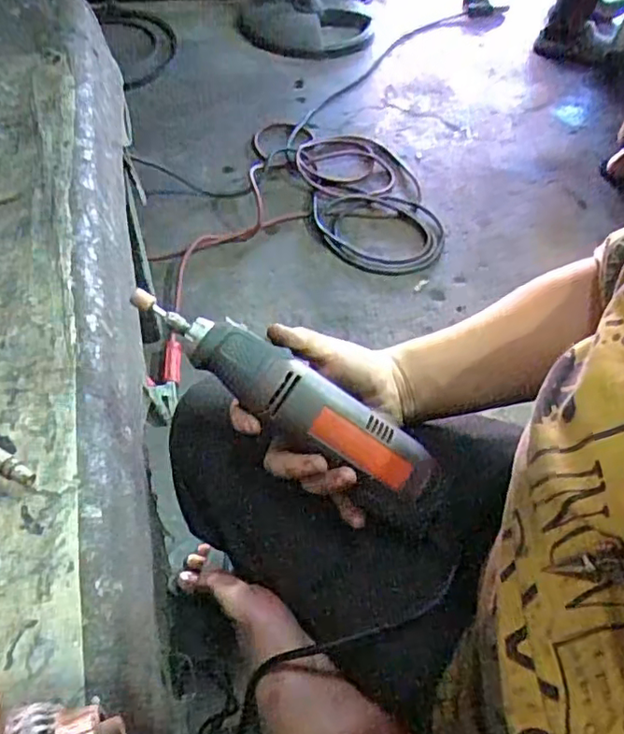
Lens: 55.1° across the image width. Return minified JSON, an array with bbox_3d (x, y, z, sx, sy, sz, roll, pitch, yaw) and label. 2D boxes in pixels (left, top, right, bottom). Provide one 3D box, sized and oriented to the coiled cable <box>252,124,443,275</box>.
[{"bbox_3d":[0.101,-0.418,1.374,0.319,0.036,0.534,-21,58,-20],"label":"coiled cable"}]

